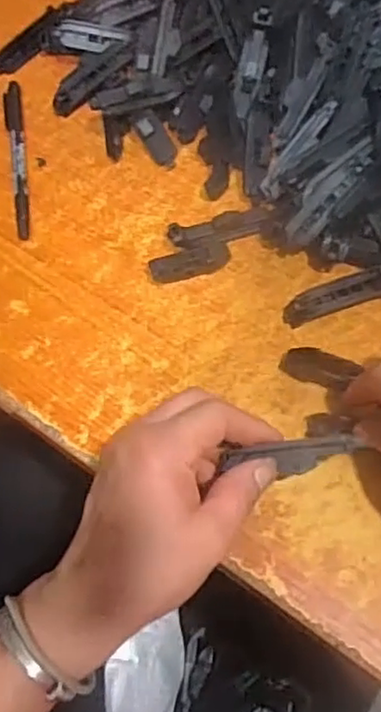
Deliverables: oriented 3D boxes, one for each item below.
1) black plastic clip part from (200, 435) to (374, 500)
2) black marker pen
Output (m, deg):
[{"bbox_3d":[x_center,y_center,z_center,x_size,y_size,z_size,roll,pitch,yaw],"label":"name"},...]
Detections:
[{"bbox_3d":[0.055,0.053,0.349,0.071,0.009,0.017,-8,64,3],"label":"black plastic clip part"},{"bbox_3d":[-0.124,-0.143,0.471,0.014,0.011,0.137,-9,65,-4],"label":"black marker pen"}]

